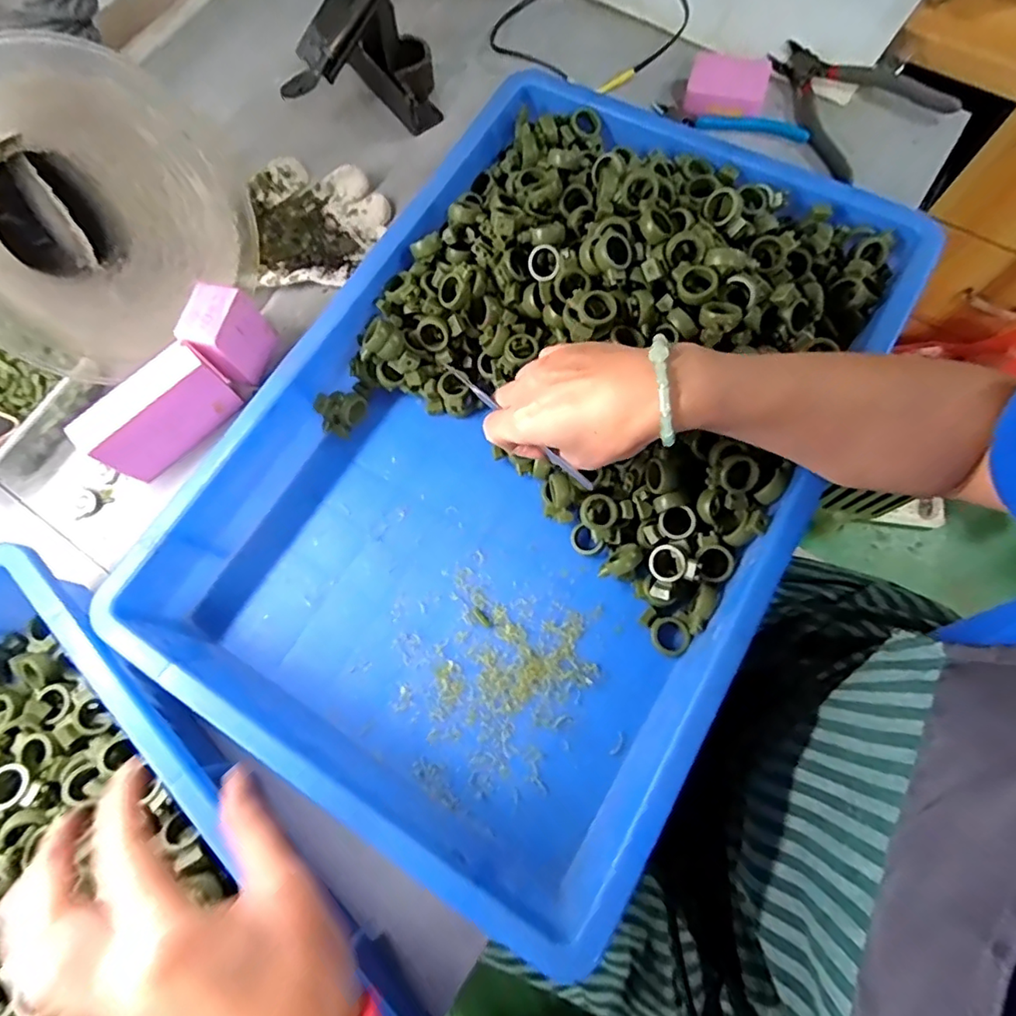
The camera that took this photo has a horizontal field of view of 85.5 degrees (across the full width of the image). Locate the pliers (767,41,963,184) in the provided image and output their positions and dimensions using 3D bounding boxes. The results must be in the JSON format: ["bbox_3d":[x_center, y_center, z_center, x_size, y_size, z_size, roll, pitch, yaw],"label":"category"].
[{"bbox_3d":[0.330,-0.410,0.549,0.145,0.024,0.166,-33,74,-8],"label":"pliers"}]

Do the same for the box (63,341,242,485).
[{"bbox_3d":[-0.281,-0.077,0.449,0.038,0.068,0.109,43,79,13],"label":"box"}]

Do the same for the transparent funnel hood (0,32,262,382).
[{"bbox_3d":[-0.328,-0.222,0.426,0.139,0.184,0.202,37,78,12],"label":"transparent funnel hood"}]

